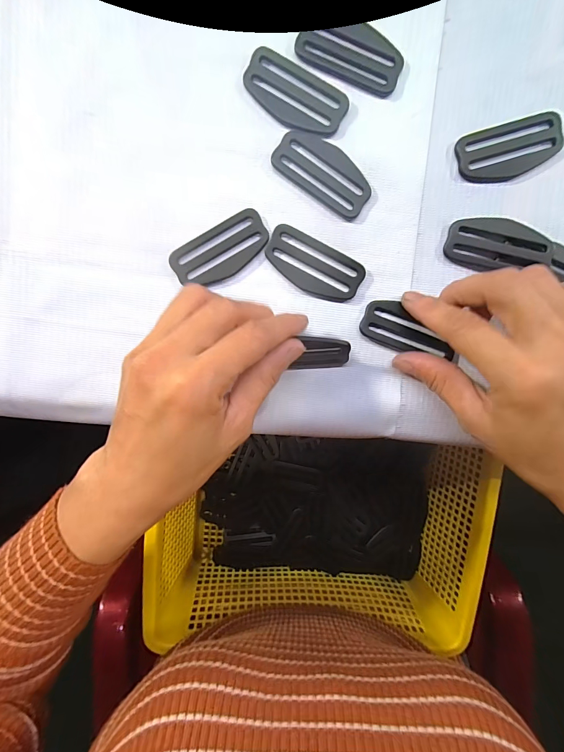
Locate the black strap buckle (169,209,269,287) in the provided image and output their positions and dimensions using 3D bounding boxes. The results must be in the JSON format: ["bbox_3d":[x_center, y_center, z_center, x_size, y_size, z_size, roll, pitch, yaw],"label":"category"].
[{"bbox_3d":[-0.036,-0.073,0.207,0.059,0.004,0.029,-29,96,4],"label":"black strap buckle"}]

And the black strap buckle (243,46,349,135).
[{"bbox_3d":[0.007,-0.158,0.195,0.059,0.004,0.031,28,97,-3],"label":"black strap buckle"}]

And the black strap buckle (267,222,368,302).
[{"bbox_3d":[0.019,-0.065,0.207,0.059,0.004,0.028,27,97,-3],"label":"black strap buckle"}]

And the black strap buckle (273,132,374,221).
[{"bbox_3d":[0.025,-0.118,0.201,0.059,0.004,0.027,36,96,-4],"label":"black strap buckle"}]

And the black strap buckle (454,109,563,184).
[{"bbox_3d":[0.130,-0.129,0.199,0.059,0.004,0.030,-18,97,3],"label":"black strap buckle"}]

